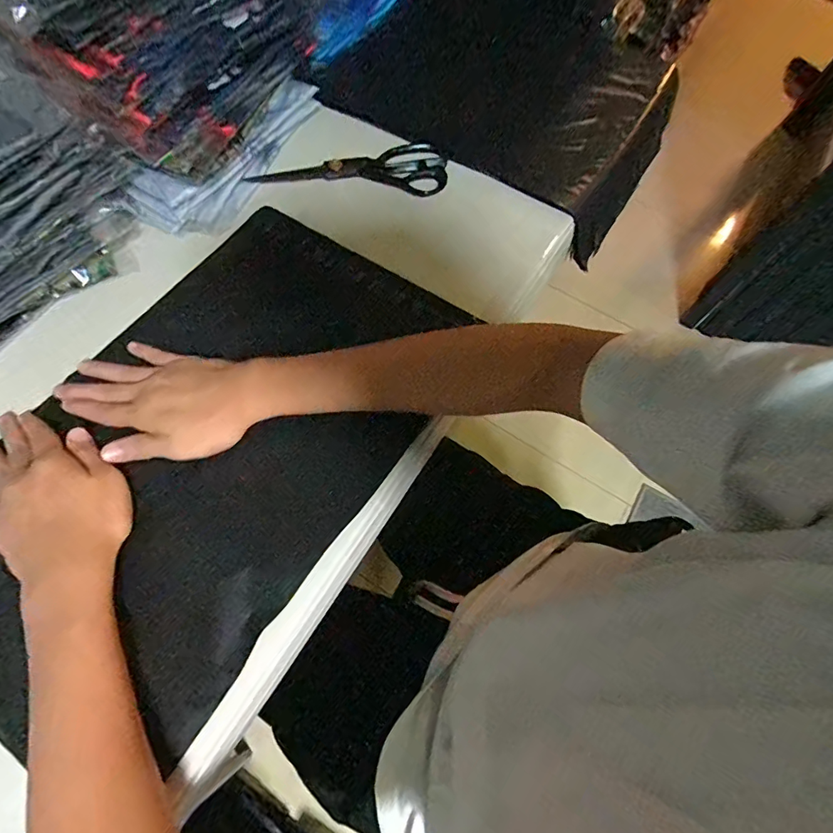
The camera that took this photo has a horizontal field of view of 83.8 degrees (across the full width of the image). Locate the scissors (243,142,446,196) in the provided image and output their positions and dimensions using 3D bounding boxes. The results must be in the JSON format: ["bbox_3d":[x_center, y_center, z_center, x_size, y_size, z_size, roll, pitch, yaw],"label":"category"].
[{"bbox_3d":[-0.074,-0.295,0.544,0.216,0.022,0.067,4,66,-2],"label":"scissors"}]

